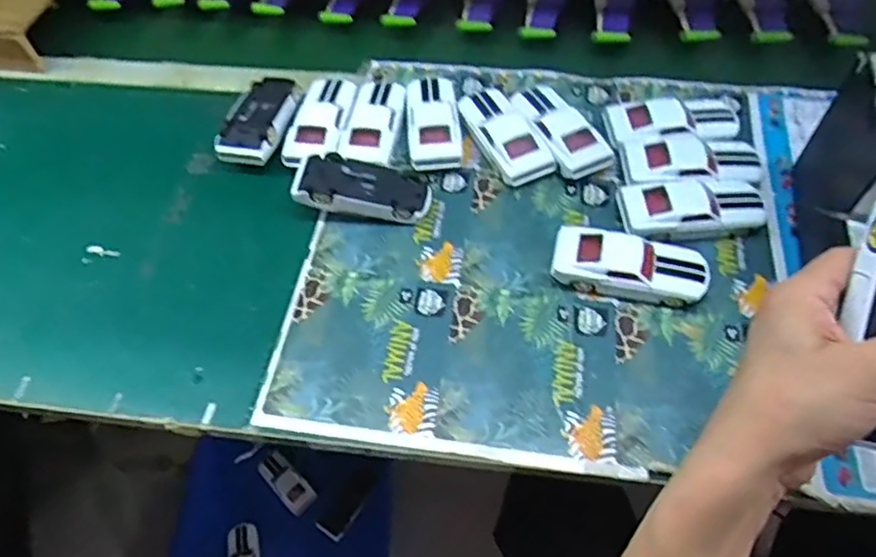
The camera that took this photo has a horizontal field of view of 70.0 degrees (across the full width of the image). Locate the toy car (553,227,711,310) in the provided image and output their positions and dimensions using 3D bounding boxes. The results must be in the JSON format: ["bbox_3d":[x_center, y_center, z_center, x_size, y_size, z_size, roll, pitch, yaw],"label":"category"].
[{"bbox_3d":[0.166,-0.009,0.550,0.127,0.038,0.051,14,57,11],"label":"toy car"}]

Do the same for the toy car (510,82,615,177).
[{"bbox_3d":[0.126,-0.158,0.652,0.055,0.034,0.126,-21,57,-12],"label":"toy car"}]

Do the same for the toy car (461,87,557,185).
[{"bbox_3d":[0.068,-0.153,0.654,0.053,0.035,0.132,-20,59,-10],"label":"toy car"}]

